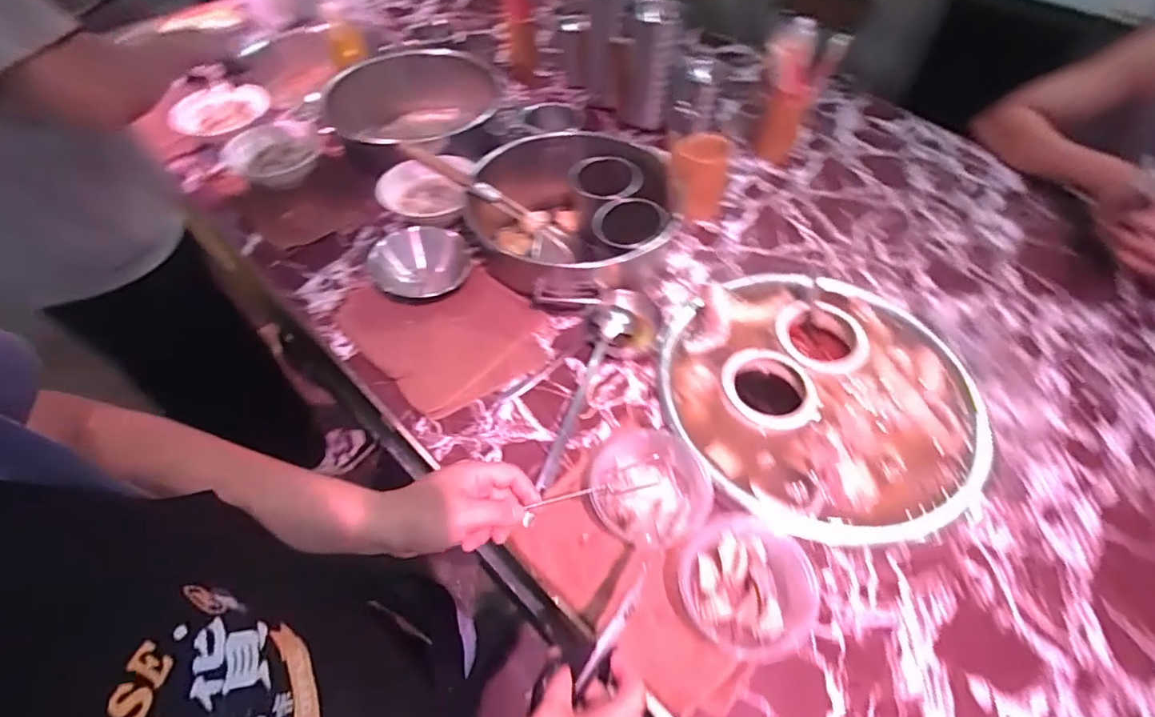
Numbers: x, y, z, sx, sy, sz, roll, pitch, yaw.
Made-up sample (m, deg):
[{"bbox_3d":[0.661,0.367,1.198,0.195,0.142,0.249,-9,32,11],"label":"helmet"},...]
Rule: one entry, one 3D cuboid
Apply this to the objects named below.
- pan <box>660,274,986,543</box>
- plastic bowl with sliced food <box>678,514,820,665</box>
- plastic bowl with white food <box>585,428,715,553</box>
[{"bbox_3d":[0.335,0.046,0.772,0.418,0.050,0.416,1,52,-1],"label":"pan"},{"bbox_3d":[0.183,0.247,0.589,0.132,0.044,0.139,1,52,-1],"label":"plastic bowl with sliced food"},{"bbox_3d":[0.085,0.157,0.647,0.132,0.057,0.133,0,53,0],"label":"plastic bowl with white food"}]

